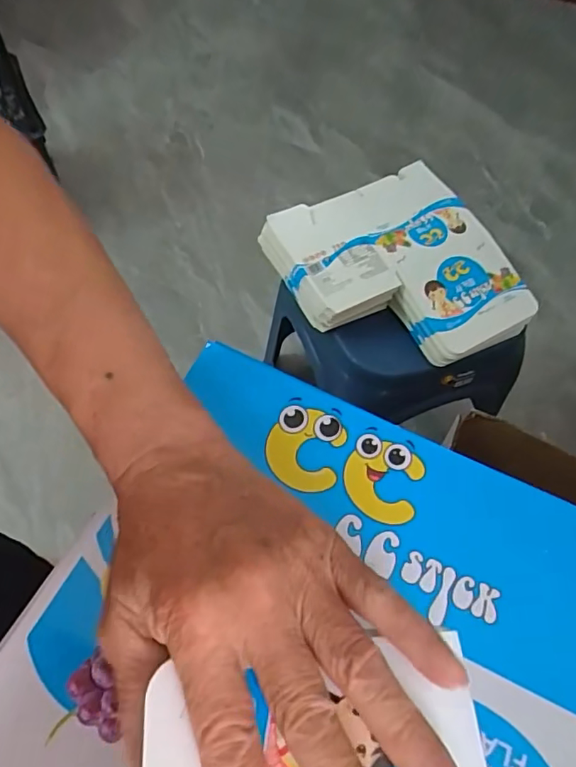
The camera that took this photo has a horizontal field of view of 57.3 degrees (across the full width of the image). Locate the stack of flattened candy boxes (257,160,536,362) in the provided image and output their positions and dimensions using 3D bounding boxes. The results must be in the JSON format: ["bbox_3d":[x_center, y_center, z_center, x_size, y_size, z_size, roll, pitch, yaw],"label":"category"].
[{"bbox_3d":[0.138,-0.141,0.655,0.245,0.062,0.268,-28,64,-17],"label":"stack of flattened candy boxes"}]

